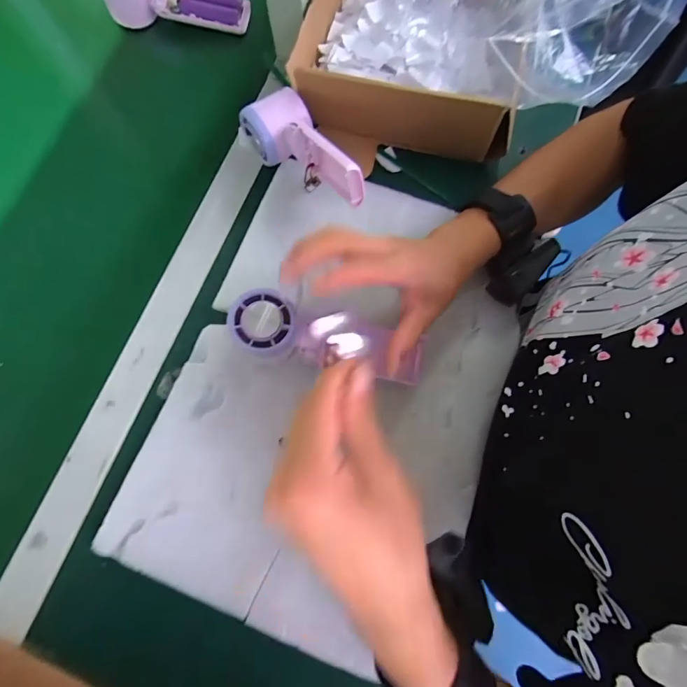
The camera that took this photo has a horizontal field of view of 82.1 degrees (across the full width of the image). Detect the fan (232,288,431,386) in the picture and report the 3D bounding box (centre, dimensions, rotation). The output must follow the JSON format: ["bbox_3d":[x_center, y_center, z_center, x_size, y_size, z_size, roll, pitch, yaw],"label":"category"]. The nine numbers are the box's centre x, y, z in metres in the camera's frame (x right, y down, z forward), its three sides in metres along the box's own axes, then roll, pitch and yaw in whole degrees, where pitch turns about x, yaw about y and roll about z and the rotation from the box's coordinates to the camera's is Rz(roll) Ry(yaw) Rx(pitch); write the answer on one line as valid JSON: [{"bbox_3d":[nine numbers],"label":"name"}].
[{"bbox_3d":[-0.012,-0.003,0.344,0.168,0.030,0.049,13,79,-14],"label":"fan"}]

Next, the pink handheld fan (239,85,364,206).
[{"bbox_3d":[-0.030,-0.180,0.372,0.058,0.055,0.155,-41,63,-6],"label":"pink handheld fan"}]

